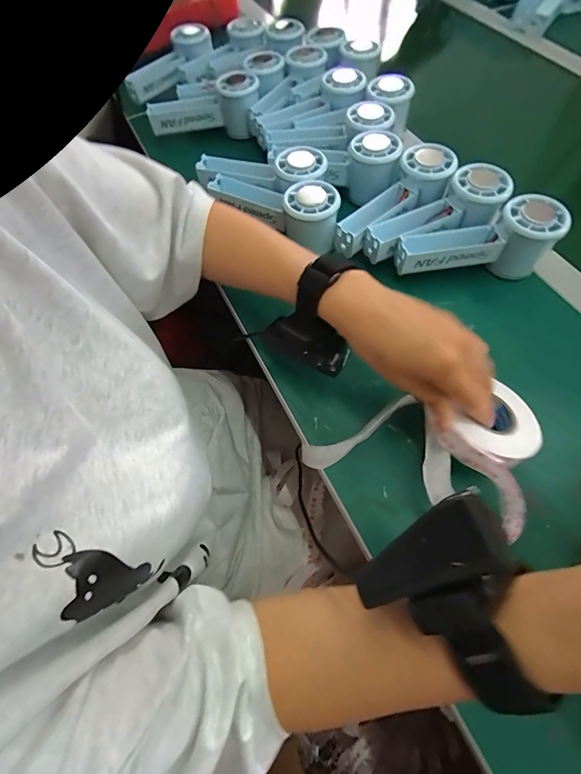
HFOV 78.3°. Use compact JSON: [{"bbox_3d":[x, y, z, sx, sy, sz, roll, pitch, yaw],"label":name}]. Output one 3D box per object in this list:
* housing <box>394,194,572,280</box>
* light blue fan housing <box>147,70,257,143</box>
[{"bbox_3d":[0.183,-0.144,0.356,0.143,0.058,0.047,-3,63,1],"label":"housing"},{"bbox_3d":[-0.117,-0.382,0.487,0.143,0.051,0.063,2,63,4],"label":"light blue fan housing"}]

